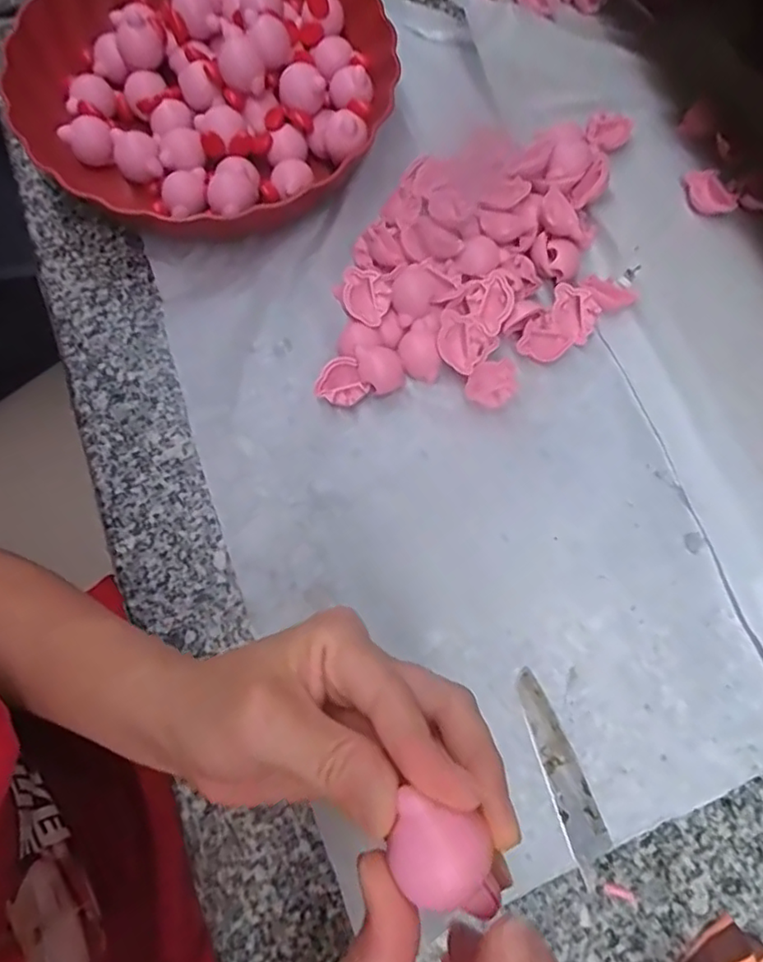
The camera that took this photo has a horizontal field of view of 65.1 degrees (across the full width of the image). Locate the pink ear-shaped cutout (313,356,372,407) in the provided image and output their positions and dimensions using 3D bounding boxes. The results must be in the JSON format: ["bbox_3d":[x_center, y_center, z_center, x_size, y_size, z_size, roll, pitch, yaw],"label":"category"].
[{"bbox_3d":[-0.026,-0.058,0.362,0.029,0.016,0.026,-30,77,-8],"label":"pink ear-shaped cutout"}]

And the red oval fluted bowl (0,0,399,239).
[{"bbox_3d":[-0.118,-0.269,0.398,0.245,0.053,0.224,35,78,9],"label":"red oval fluted bowl"}]

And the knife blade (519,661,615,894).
[{"bbox_3d":[0.094,0.150,0.313,0.020,0.004,0.099,-20,76,-5],"label":"knife blade"}]

